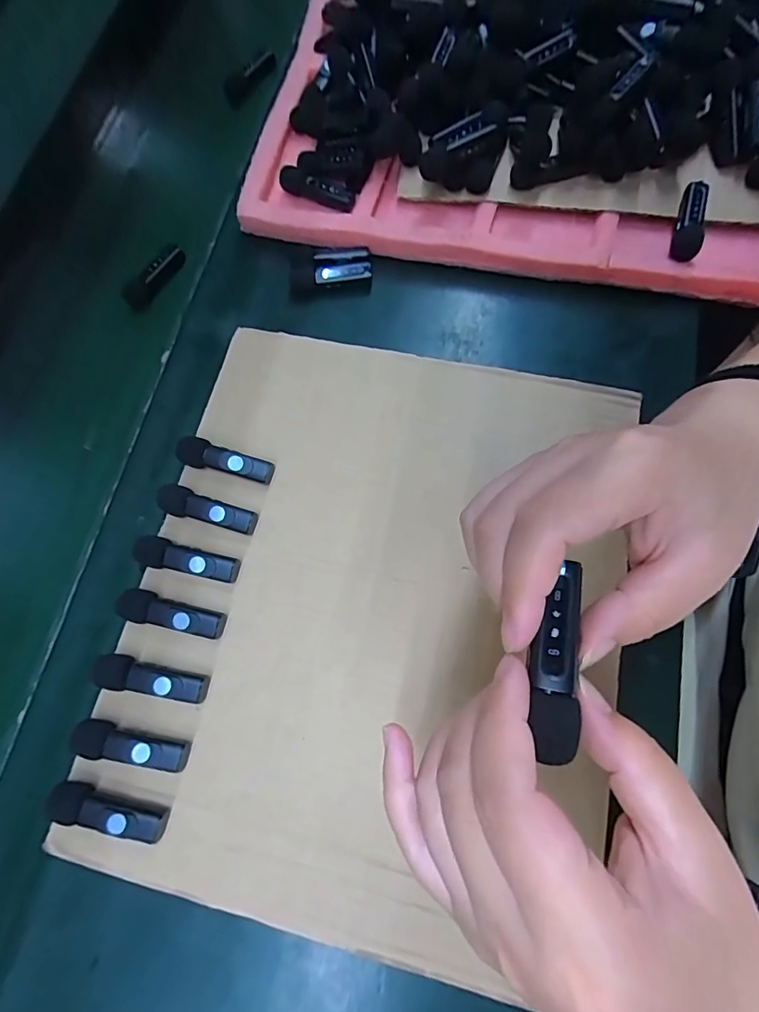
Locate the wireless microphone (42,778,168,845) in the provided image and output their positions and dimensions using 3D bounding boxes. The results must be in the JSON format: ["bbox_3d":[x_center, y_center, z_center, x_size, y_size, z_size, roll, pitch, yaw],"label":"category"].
[{"bbox_3d":[-0.149,0.168,0.252,0.063,0.016,0.017,14,74,5],"label":"wireless microphone"}]

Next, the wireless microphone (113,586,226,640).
[{"bbox_3d":[-0.126,0.066,0.280,0.063,0.015,0.019,16,75,6],"label":"wireless microphone"}]

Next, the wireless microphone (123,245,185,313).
[{"bbox_3d":[-0.191,-0.196,0.392,0.019,0.014,0.069,31,77,10],"label":"wireless microphone"}]

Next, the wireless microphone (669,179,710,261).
[{"bbox_3d":[0.238,-0.216,0.350,0.021,0.019,0.063,18,75,6],"label":"wireless microphone"}]

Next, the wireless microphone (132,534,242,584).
[{"bbox_3d":[-0.122,0.034,0.289,0.065,0.015,0.018,14,74,5],"label":"wireless microphone"}]

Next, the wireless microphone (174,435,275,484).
[{"bbox_3d":[-0.104,-0.029,0.307,0.065,0.016,0.018,17,75,6],"label":"wireless microphone"}]

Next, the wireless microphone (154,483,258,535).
[{"bbox_3d":[-0.112,0.003,0.298,0.062,0.015,0.019,18,75,6],"label":"wireless microphone"}]

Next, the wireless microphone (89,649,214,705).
[{"bbox_3d":[-0.134,0.102,0.271,0.066,0.015,0.018,12,74,5],"label":"wireless microphone"}]

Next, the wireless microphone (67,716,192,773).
[{"bbox_3d":[-0.141,0.136,0.261,0.065,0.017,0.017,13,74,5],"label":"wireless microphone"}]

